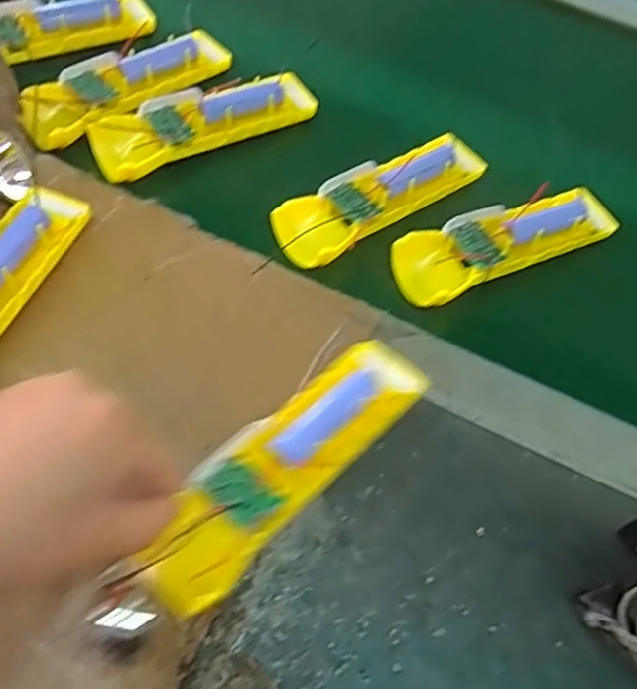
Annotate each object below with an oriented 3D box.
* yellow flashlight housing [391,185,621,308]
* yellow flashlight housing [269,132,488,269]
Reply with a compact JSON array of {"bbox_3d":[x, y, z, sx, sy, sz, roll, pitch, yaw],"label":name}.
[{"bbox_3d":[0.123,-0.071,0.442,0.156,0.022,0.050,-22,65,-17],"label":"yellow flashlight housing"},{"bbox_3d":[0.043,-0.104,0.454,0.160,0.025,0.049,-29,67,-20],"label":"yellow flashlight housing"}]

